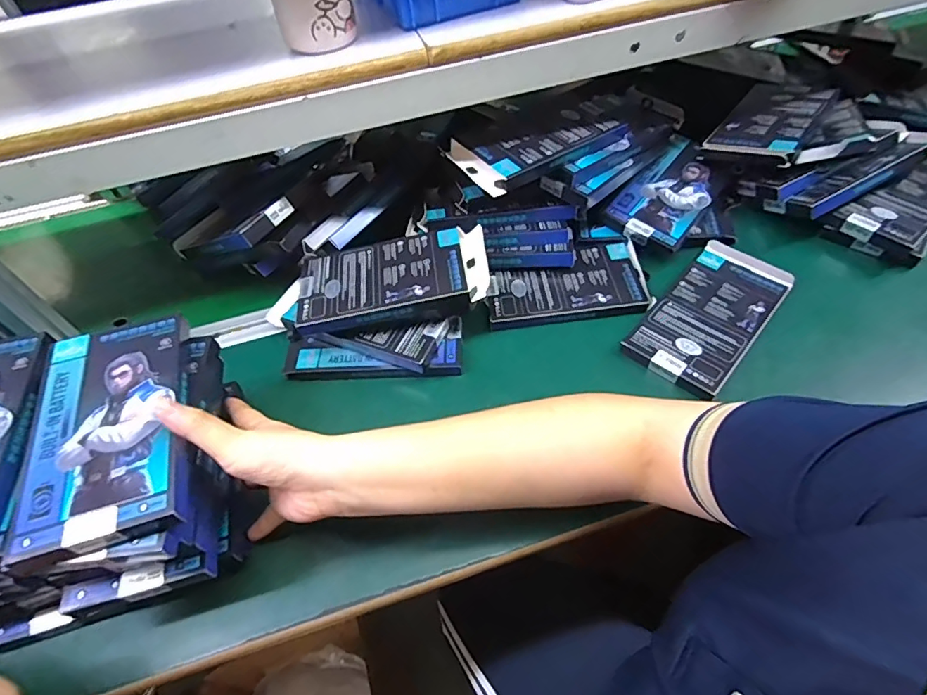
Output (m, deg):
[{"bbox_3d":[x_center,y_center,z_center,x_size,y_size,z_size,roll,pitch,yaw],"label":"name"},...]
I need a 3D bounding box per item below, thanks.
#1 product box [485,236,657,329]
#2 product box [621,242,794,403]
[{"bbox_3d":[0.109,-0.071,0.545,0.170,0.016,0.097,-9,52,-1],"label":"product box"},{"bbox_3d":[0.250,-0.036,0.502,0.094,0.020,0.179,34,62,27],"label":"product box"}]

